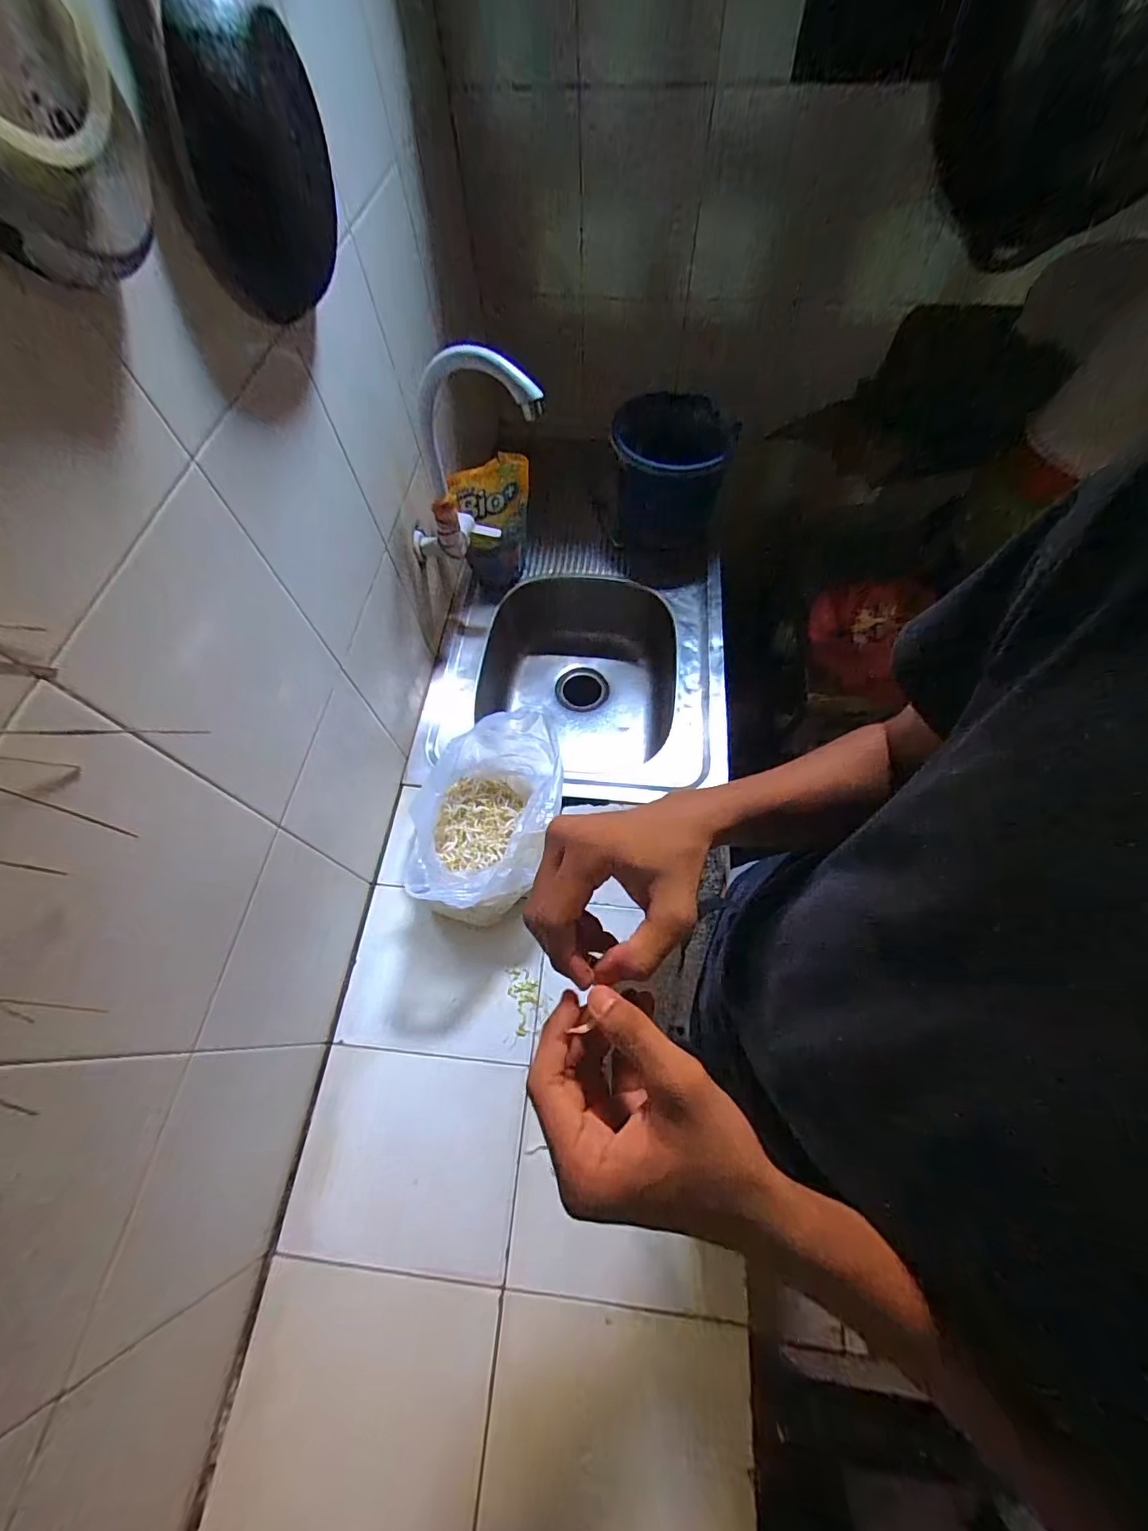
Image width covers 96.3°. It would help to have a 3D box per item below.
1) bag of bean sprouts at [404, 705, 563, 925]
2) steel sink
[{"bbox_3d":[-0.109,0.072,0.699,0.160,0.141,0.254,6,64,4],"label":"bag of bean sprouts"},{"bbox_3d":[0.020,-0.140,1.007,0.495,0.254,0.521,1,64,2],"label":"steel sink"}]

